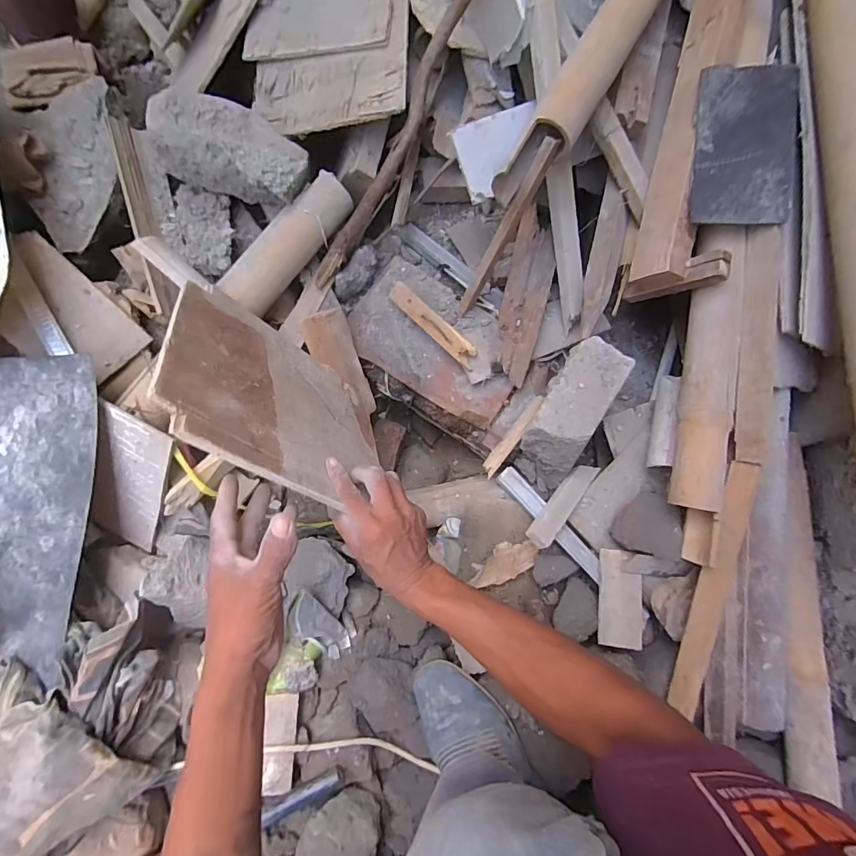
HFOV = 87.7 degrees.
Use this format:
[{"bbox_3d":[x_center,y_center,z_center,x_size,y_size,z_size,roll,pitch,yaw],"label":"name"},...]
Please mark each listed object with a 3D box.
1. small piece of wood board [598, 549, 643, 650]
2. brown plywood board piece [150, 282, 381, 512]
[{"bbox_3d":[0.266,0.234,0.612,0.059,0.008,0.124,9,73,-5],"label":"small piece of wood board"},{"bbox_3d":[-0.153,-0.031,0.482,0.005,0.254,0.238,-36,45,17],"label":"brown plywood board piece"}]

